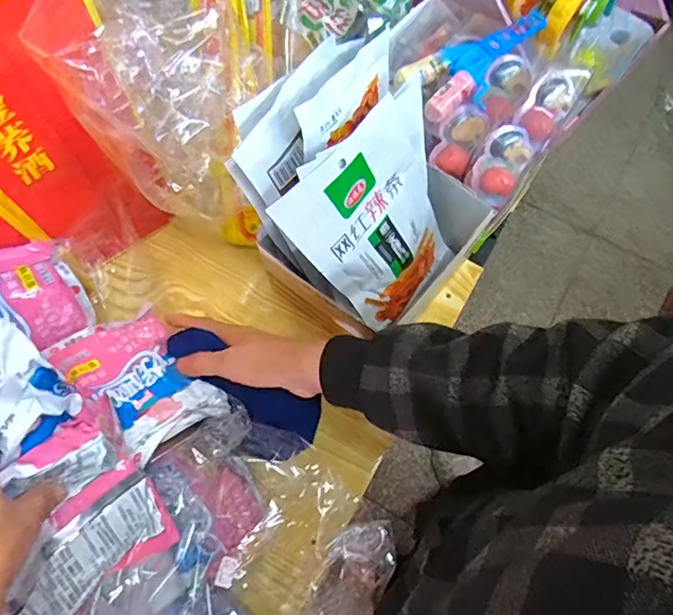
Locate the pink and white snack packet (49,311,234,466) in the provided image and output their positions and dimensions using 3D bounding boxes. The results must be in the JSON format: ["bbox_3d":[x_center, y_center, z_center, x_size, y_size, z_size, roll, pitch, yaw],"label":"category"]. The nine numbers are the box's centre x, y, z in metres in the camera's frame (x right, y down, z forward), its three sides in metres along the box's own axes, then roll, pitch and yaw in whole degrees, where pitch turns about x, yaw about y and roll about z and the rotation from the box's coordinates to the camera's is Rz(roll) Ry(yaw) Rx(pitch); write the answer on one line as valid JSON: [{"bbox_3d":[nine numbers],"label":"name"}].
[{"bbox_3d":[-0.182,0.062,0.479,0.091,0.038,0.149,-43,76,-14],"label":"pink and white snack packet"}]

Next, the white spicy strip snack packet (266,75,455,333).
[{"bbox_3d":[0.044,-0.071,0.505,0.164,0.227,0.018,-45,49,-15],"label":"white spicy strip snack packet"}]

